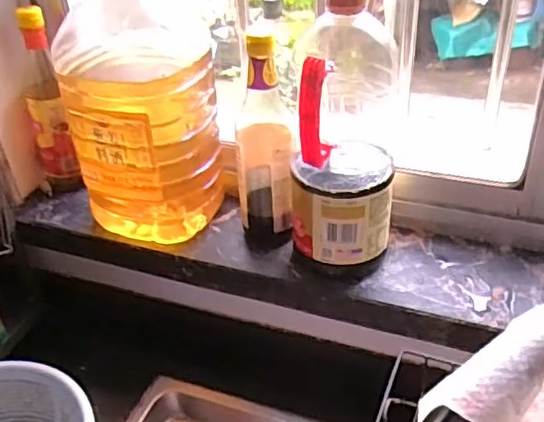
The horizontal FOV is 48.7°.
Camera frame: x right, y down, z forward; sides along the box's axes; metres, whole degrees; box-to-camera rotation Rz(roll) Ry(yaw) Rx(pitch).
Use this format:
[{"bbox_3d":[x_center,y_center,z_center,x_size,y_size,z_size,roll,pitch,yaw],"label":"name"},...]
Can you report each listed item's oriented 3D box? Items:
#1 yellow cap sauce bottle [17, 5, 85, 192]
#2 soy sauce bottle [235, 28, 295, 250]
[{"bbox_3d":[-0.288,-0.138,0.774,0.053,0.235,0.062,-7,36,-4],"label":"yellow cap sauce bottle"},{"bbox_3d":[-0.009,-0.068,0.654,0.060,0.235,0.070,-5,36,-1],"label":"soy sauce bottle"}]

